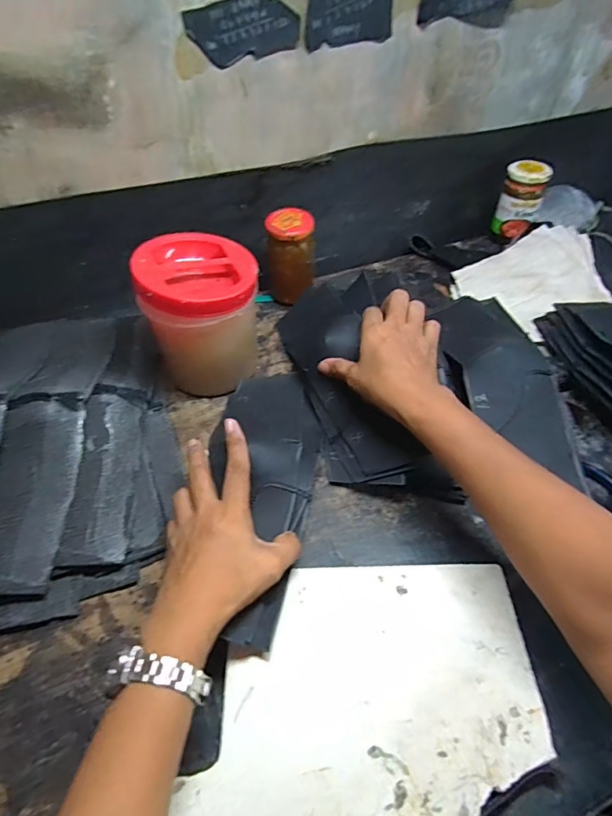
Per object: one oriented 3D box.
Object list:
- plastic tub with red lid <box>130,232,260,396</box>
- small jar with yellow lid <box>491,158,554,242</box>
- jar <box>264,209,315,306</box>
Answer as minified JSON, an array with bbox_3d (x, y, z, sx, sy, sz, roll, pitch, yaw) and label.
[{"bbox_3d":[-0.109,-0.095,0.514,0.117,0.147,0.108,0,49,0],"label":"plastic tub with red lid"},{"bbox_3d":[0.319,-0.307,0.702,0.057,0.101,0.064,22,53,18],"label":"small jar with yellow lid"},{"bbox_3d":[-0.019,-0.198,0.617,0.058,0.102,0.056,3,49,2],"label":"jar"}]

